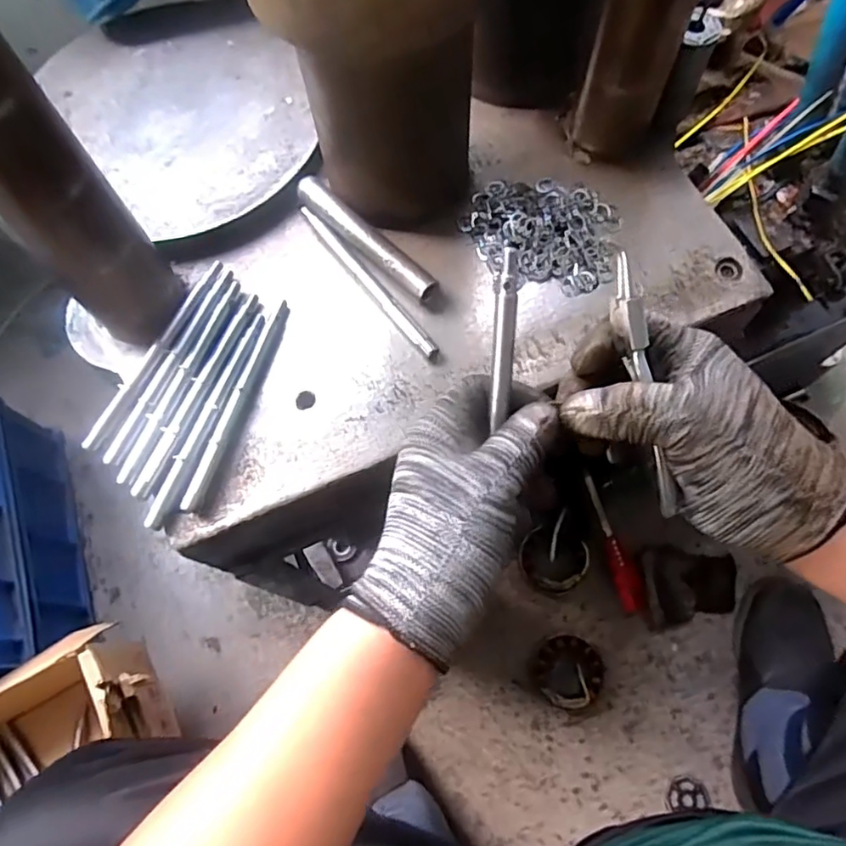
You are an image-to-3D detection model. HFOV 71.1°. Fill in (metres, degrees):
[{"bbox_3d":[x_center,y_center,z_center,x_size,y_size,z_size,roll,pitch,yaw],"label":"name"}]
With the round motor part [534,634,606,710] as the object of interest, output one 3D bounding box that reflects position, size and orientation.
[{"bbox_3d":[0.179,0.305,0.726,0.081,0.038,0.081,-1,68,2],"label":"round motor part"}]

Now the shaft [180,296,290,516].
[{"bbox_3d":[-0.128,-0.016,0.407,0.010,0.007,0.159,16,70,8],"label":"shaft"}]

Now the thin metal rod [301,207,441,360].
[{"bbox_3d":[-0.043,-0.107,0.439,0.010,0.007,0.161,-37,72,-11],"label":"thin metal rod"}]

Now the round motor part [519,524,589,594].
[{"bbox_3d":[0.169,0.178,0.770,0.079,0.041,0.082,-1,68,2],"label":"round motor part"}]

